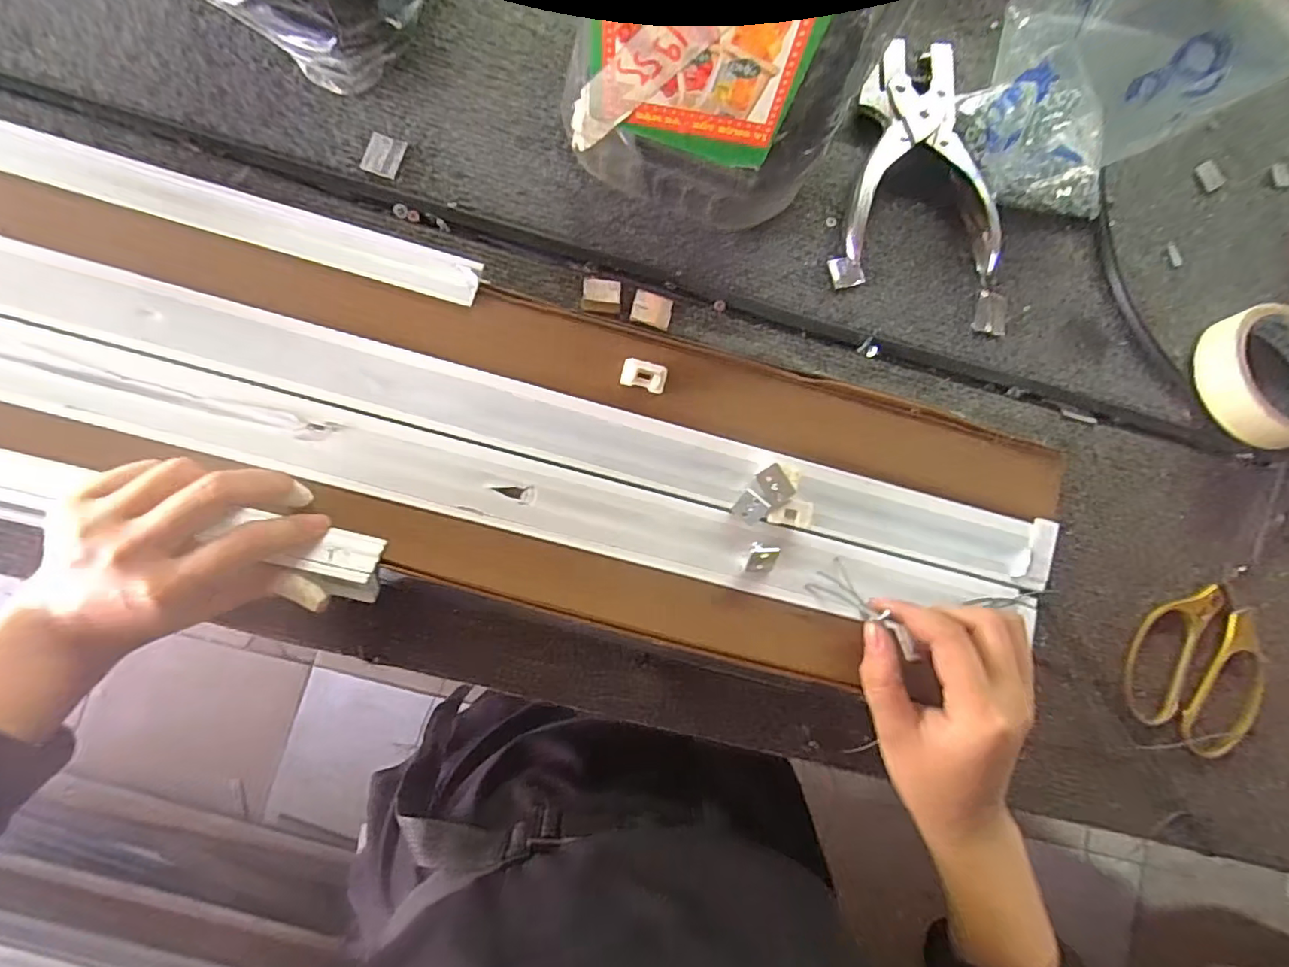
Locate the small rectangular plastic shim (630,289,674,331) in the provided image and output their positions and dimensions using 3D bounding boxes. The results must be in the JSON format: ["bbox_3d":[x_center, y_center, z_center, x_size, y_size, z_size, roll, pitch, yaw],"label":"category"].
[{"bbox_3d":[0.005,-0.107,0.349,0.024,0.004,0.020,16,86,-5],"label":"small rectangular plastic shim"}]

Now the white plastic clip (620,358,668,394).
[{"bbox_3d":[0.000,-0.061,0.322,0.025,0.005,0.015,14,86,-5],"label":"white plastic clip"}]

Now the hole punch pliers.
[{"bbox_3d":[0.189,-0.191,0.364,0.117,0.018,0.168,11,86,-5],"label":"hole punch pliers"}]

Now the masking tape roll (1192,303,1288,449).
[{"bbox_3d":[0.413,-0.068,0.376,0.086,0.034,0.086,1,87,-6],"label":"masking tape roll"}]

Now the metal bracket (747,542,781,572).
[{"bbox_3d":[0.065,0.042,0.315,0.015,0.015,0.016,4,87,-5],"label":"metal bracket"}]

